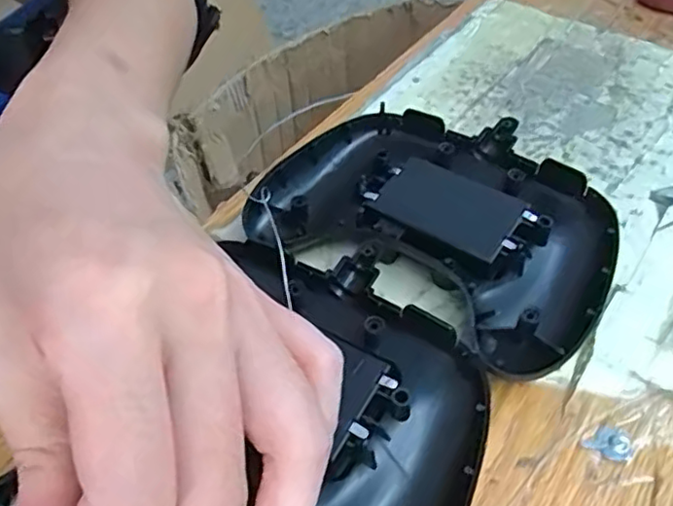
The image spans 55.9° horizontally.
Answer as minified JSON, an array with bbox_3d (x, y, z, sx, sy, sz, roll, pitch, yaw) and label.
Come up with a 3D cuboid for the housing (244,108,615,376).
[{"bbox_3d":[0.039,-0.013,0.235,0.122,0.017,0.091,29,56,23],"label":"housing"}]

